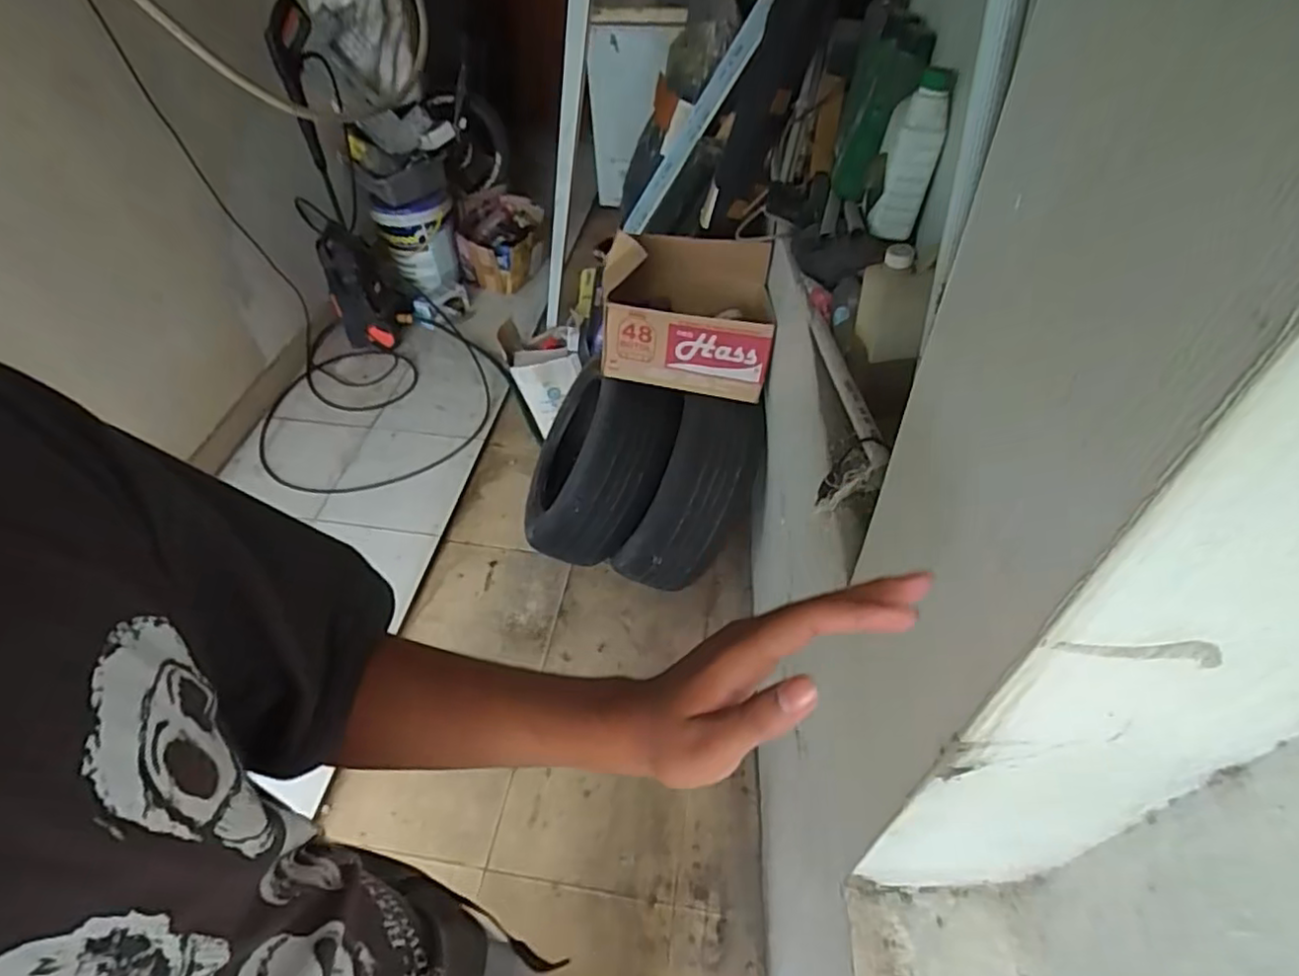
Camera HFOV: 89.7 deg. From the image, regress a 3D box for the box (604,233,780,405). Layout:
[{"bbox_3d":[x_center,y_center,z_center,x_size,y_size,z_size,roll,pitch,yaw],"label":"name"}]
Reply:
[{"bbox_3d":[0.089,-0.400,1.452,0.374,0.246,0.270,8,50,10],"label":"box"}]

